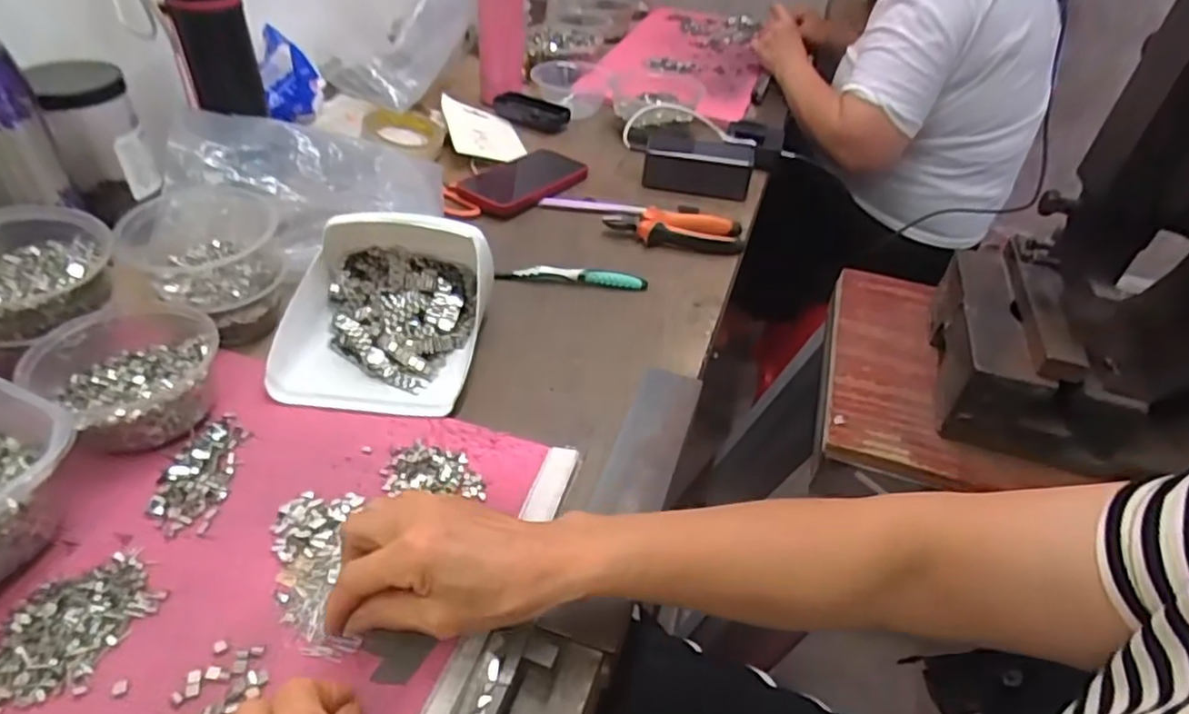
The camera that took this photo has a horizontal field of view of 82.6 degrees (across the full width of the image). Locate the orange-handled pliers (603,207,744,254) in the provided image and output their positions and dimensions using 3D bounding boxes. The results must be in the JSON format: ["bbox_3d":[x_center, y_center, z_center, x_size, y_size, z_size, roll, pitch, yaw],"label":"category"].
[{"bbox_3d":[0.088,-0.143,0.748,0.148,0.024,0.055,5,40,0],"label":"orange-handled pliers"}]

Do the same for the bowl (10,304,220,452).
[{"bbox_3d":[-0.329,0.013,0.482,0.112,0.049,0.121,3,40,-2],"label":"bowl"}]

